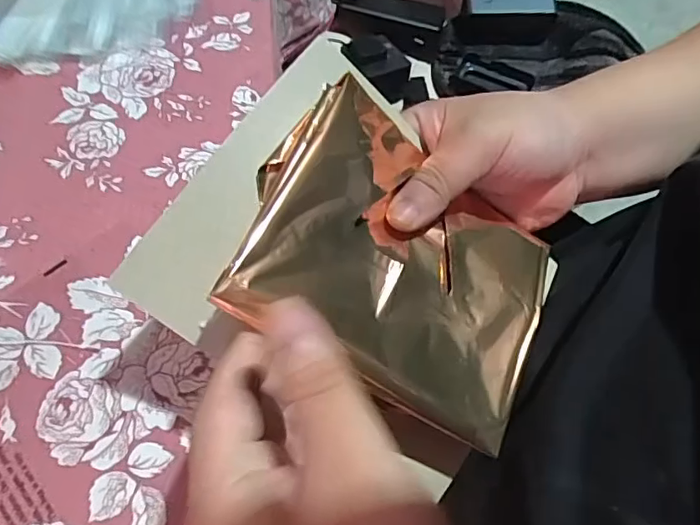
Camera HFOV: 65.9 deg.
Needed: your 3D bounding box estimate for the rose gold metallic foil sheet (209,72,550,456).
[{"bbox_3d":[0.027,0.000,0.263,0.156,0.024,0.132,36,59,-16],"label":"rose gold metallic foil sheet"}]

